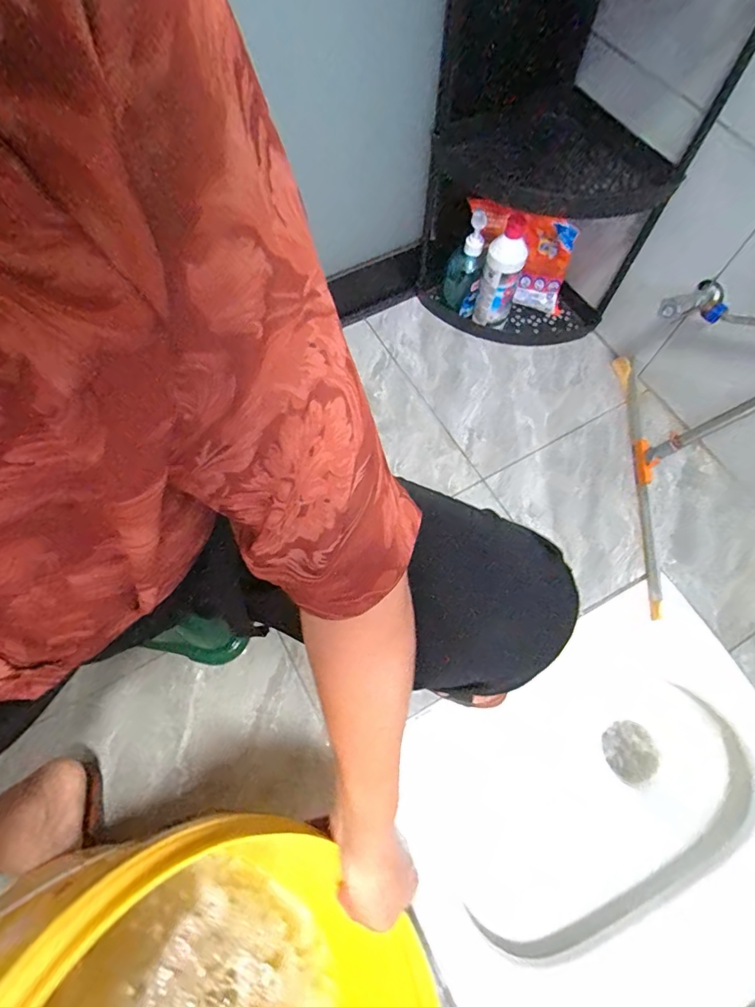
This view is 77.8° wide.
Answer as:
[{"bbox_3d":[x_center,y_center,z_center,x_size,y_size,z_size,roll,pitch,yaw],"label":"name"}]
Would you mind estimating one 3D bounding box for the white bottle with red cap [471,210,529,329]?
[{"bbox_3d":[0.209,-0.387,0.800,0.062,0.166,0.078,15,67,7],"label":"white bottle with red cap"}]

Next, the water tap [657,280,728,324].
[{"bbox_3d":[0.452,-0.279,0.655,0.104,0.030,0.063,-31,70,-13],"label":"water tap"}]

